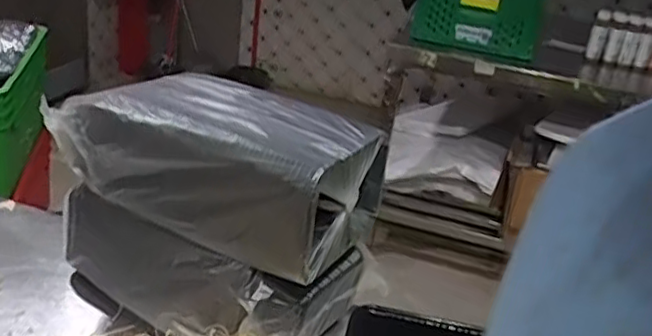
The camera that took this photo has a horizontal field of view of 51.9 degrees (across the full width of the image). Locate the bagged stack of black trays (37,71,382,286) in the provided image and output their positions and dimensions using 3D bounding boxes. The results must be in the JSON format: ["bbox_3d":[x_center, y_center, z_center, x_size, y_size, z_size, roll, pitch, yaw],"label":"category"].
[{"bbox_3d":[-0.118,-0.009,0.743,0.325,0.134,0.176,11,22,19],"label":"bagged stack of black trays"}]

